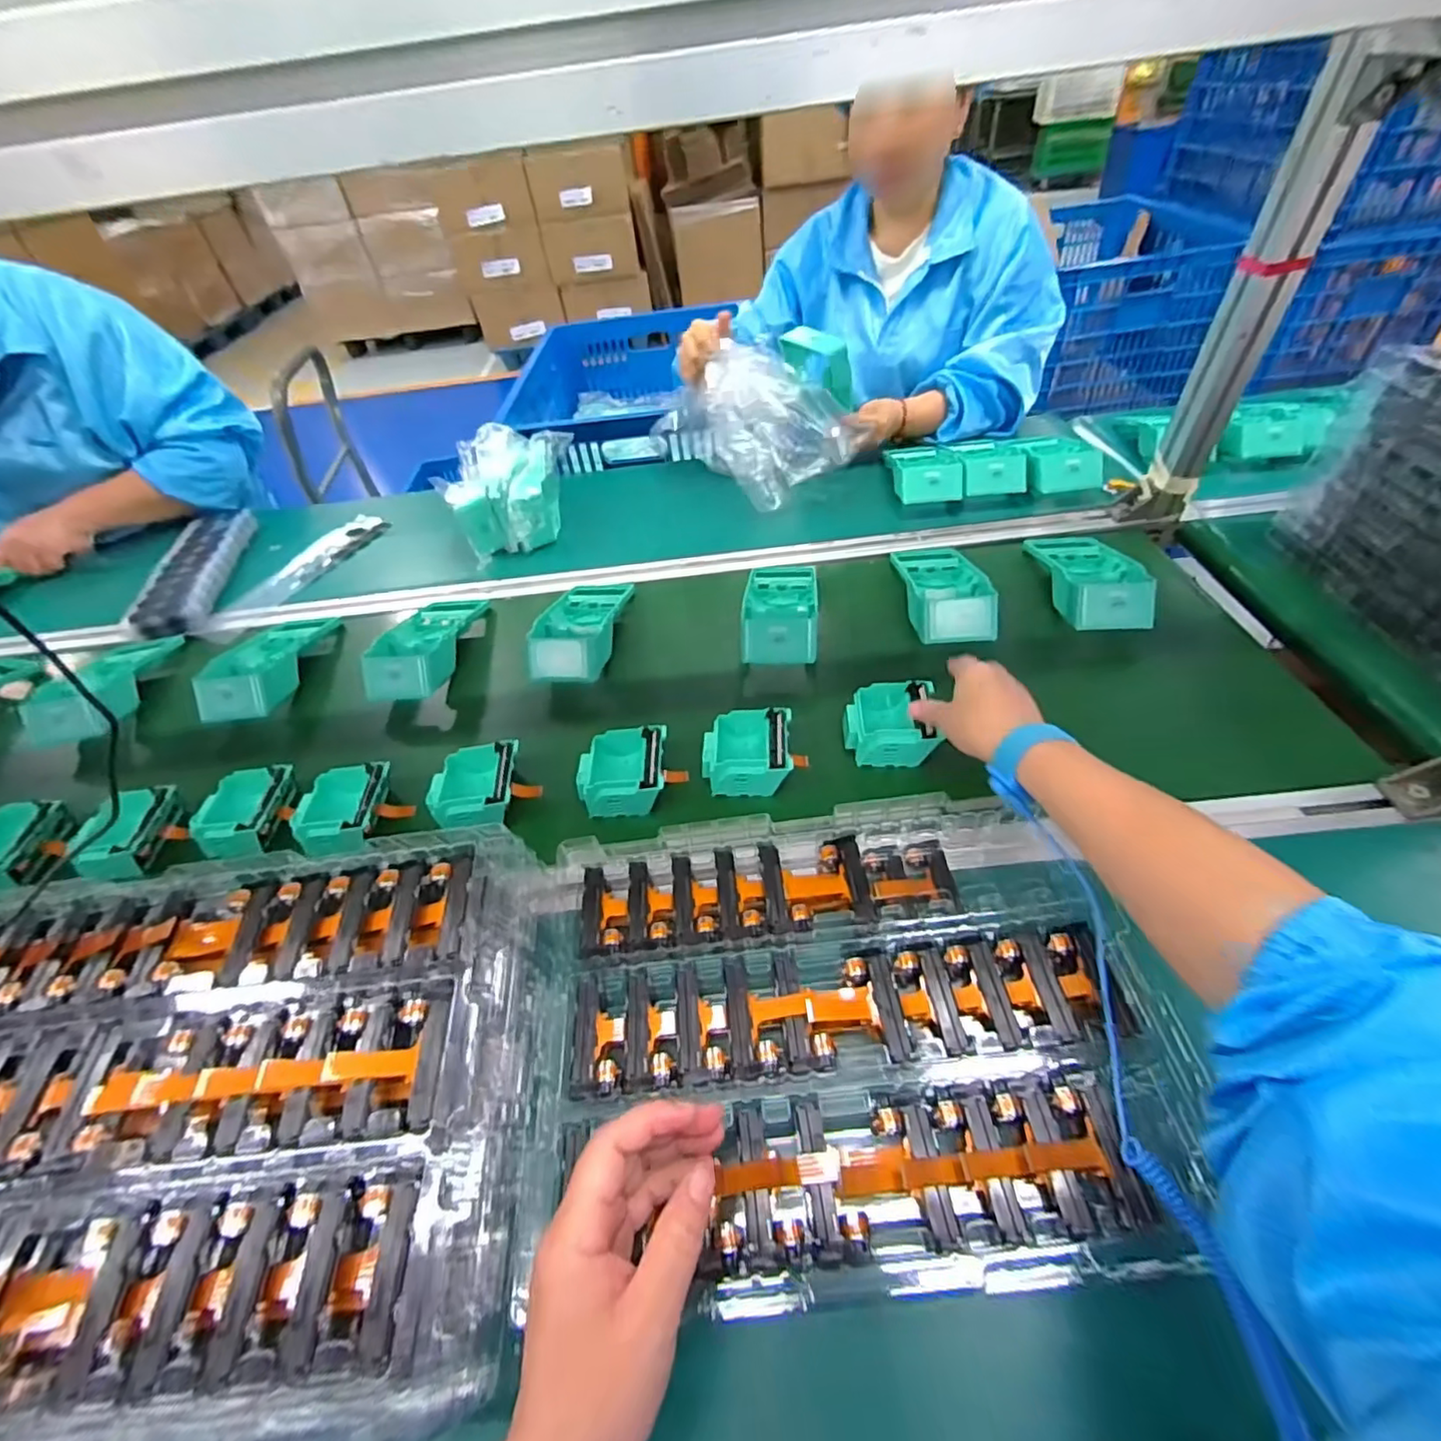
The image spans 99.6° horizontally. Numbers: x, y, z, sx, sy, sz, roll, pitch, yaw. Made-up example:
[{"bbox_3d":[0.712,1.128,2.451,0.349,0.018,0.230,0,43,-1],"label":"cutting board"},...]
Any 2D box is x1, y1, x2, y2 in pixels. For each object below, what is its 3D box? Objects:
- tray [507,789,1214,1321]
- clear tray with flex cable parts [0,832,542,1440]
[{"bbox_3d":[0.070,0.181,0.394,0.380,0.035,0.275,-7,47,1],"label":"tray"},{"bbox_3d":[-0.317,0.232,0.337,0.399,0.085,0.281,-10,47,-2],"label":"clear tray with flex cable parts"}]

